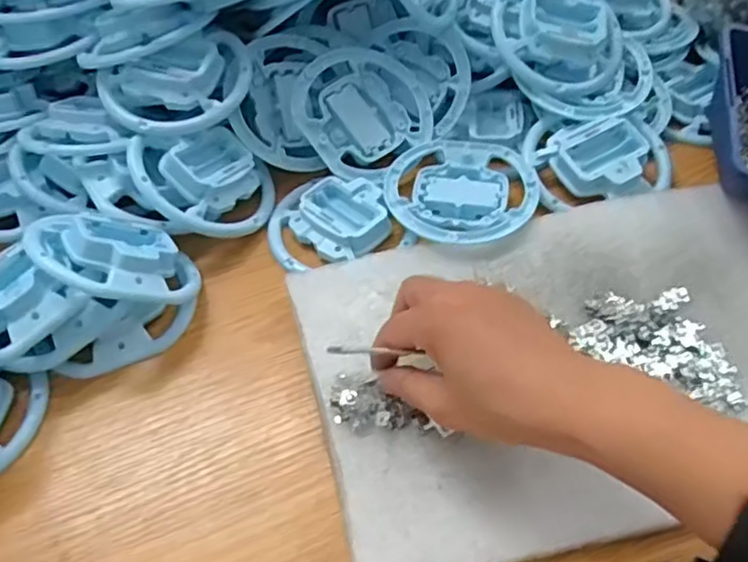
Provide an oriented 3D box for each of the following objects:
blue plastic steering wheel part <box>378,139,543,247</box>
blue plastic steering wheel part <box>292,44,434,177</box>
[{"bbox_3d":[0.061,-0.062,0.482,0.104,0.016,0.098,0,51,3],"label":"blue plastic steering wheel part"},{"bbox_3d":[-0.009,-0.129,0.509,0.098,0.016,0.096,3,78,-14],"label":"blue plastic steering wheel part"}]

